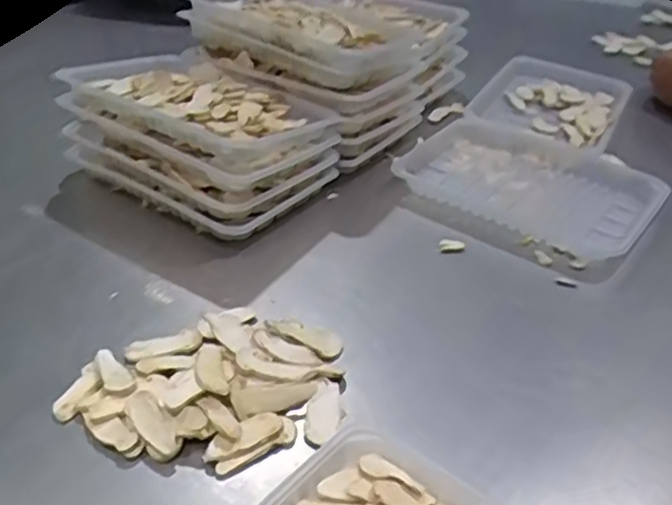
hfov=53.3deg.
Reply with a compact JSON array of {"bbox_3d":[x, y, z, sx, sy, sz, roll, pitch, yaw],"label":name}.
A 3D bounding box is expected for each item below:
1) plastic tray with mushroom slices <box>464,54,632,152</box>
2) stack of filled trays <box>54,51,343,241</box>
[{"bbox_3d":[0.275,-0.196,0.848,0.168,0.038,0.223,19,39,20],"label":"plastic tray with mushroom slices"},{"bbox_3d":[-0.130,-0.115,0.653,0.224,0.090,0.159,25,41,27],"label":"stack of filled trays"}]

